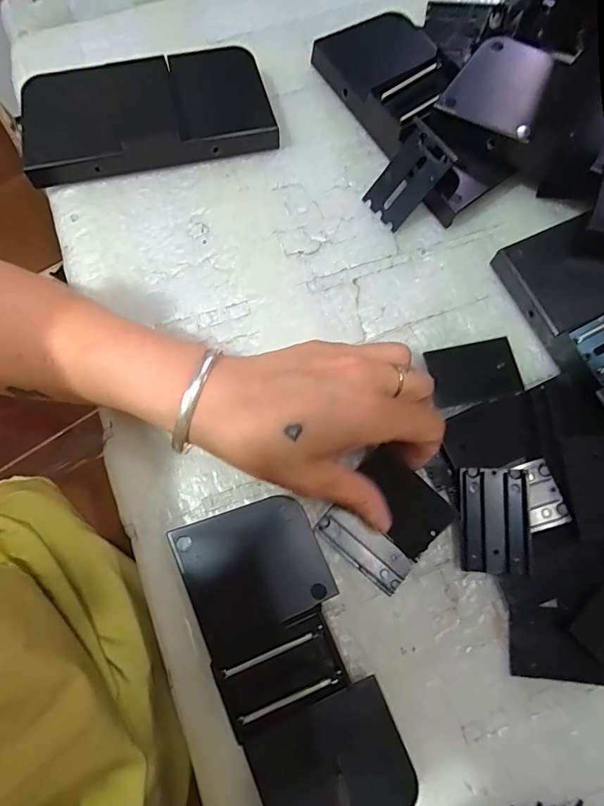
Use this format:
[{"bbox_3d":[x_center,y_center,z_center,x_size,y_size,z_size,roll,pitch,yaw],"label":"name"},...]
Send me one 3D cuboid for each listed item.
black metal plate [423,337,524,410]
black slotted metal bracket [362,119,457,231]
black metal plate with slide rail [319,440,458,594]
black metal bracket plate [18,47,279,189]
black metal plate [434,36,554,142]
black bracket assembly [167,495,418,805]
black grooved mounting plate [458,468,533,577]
[{"bbox_3d":[0.105,-0.019,0.283,0.052,0.005,0.036,-11,76,-3],"label":"black metal plate"},{"bbox_3d":[0.068,-0.143,0.296,0.035,0.005,0.055,51,126,11],"label":"black slotted metal bracket"},{"bbox_3d":[0.047,0.065,0.259,0.055,0.005,0.060,38,95,14],"label":"black metal plate with slide rail"},{"bbox_3d":[-0.106,-0.198,0.319,0.163,0.025,0.073,-12,77,-4],"label":"black metal bracket plate"},{"bbox_3d":[0.127,-0.205,0.299,0.058,0.007,0.066,24,82,10],"label":"black metal plate"},{"bbox_3d":[-0.005,0.131,0.234,0.069,0.029,0.160,-23,78,-6],"label":"black bracket assembly"},{"bbox_3d":[0.104,0.064,0.249,0.036,0.004,0.054,2,80,10],"label":"black grooved mounting plate"}]

